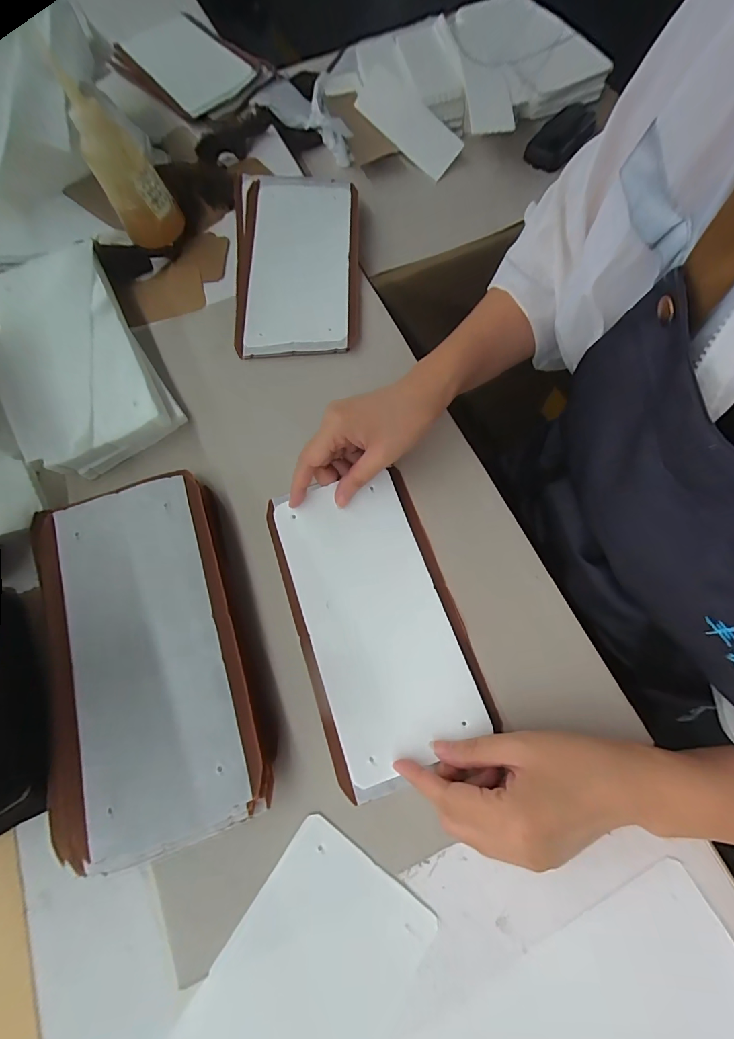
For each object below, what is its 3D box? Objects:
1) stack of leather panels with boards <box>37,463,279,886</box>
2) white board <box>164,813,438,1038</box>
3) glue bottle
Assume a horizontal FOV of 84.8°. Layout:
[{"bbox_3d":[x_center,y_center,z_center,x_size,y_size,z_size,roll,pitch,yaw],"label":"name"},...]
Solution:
[{"bbox_3d":[-0.173,0.098,0.316,0.156,0.041,0.273,-19,72,-4],"label":"stack of leather panels with boards"},{"bbox_3d":[-0.061,0.335,0.258,0.112,0.007,0.230,33,76,12],"label":"white board"},{"bbox_3d":[-0.252,-0.360,0.431,0.064,0.132,0.053,2,72,3],"label":"glue bottle"}]

